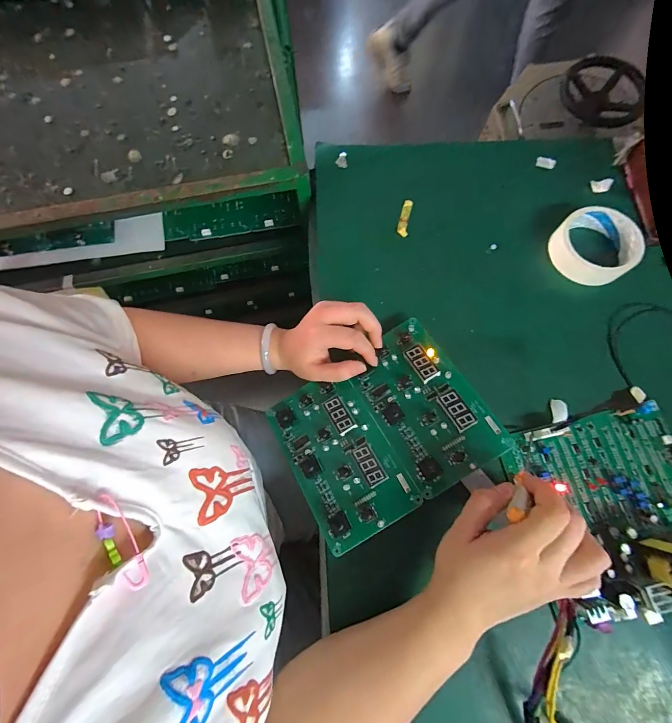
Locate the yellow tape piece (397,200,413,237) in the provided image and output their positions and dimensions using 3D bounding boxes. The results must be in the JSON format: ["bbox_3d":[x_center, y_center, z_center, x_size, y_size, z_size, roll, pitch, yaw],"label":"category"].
[{"bbox_3d":[0.089,-0.186,0.437,0.014,0.004,0.052,11,74,2],"label":"yellow tape piece"}]

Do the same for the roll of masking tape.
[{"bbox_3d":[0.306,-0.135,0.405,0.089,0.036,0.096,0,74,-1],"label":"roll of masking tape"}]

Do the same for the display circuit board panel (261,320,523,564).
[{"bbox_3d":[0.043,0.068,0.347,0.200,0.016,0.162,-32,66,1],"label":"display circuit board panel"}]

